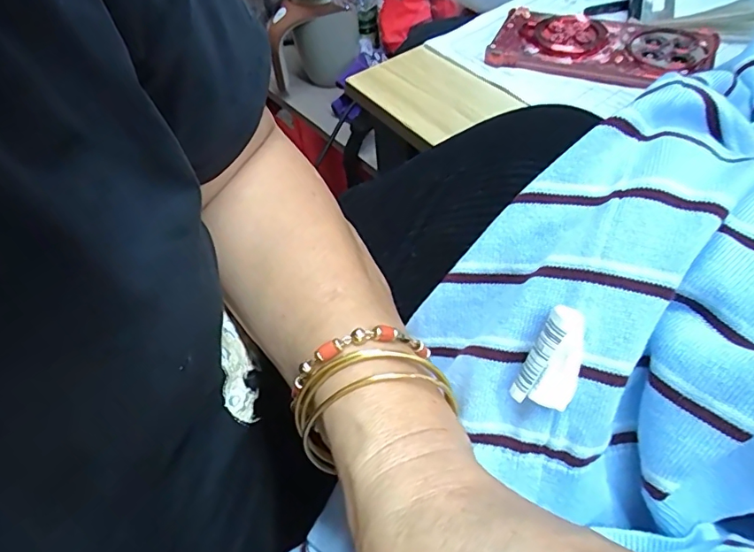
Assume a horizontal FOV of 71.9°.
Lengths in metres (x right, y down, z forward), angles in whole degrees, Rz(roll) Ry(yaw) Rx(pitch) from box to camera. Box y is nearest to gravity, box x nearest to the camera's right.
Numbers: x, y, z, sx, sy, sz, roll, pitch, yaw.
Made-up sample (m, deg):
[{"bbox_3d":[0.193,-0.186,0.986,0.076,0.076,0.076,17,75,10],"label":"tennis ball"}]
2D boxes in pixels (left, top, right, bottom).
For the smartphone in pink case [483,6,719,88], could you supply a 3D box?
[{"bbox_3d":[0.173,-0.183,0.413,0.160,0.020,0.082,22,58,21],"label":"smartphone in pink case"}]

